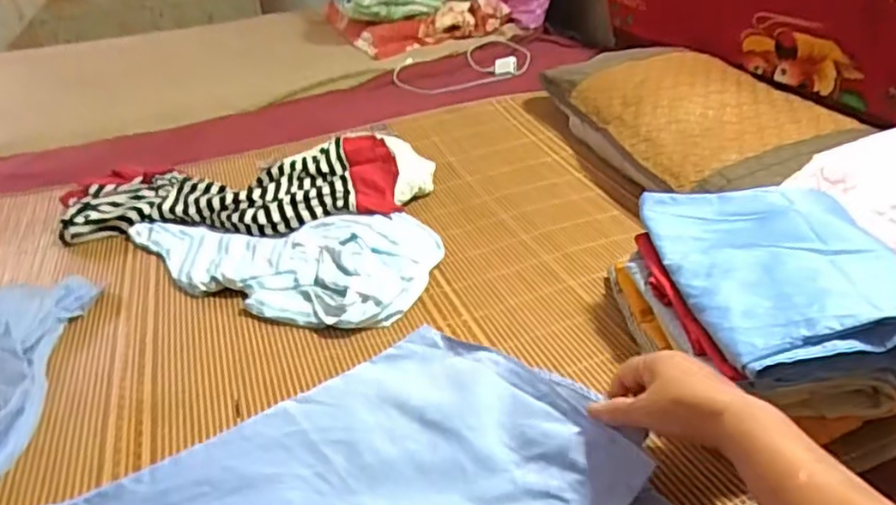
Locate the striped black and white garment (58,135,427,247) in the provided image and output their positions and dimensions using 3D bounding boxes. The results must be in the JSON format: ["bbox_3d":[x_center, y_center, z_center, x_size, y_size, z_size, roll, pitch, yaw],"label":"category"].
[{"bbox_3d":[-0.317,-0.106,1.037,0.586,0.059,0.226,-5,34,-4],"label":"striped black and white garment"}]

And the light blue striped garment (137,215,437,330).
[{"bbox_3d":[-0.234,-0.003,0.878,0.424,0.028,0.232,7,35,15],"label":"light blue striped garment"}]

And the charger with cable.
[{"bbox_3d":[0.033,-0.450,1.585,0.344,0.057,0.242,-11,33,-11],"label":"charger with cable"}]

